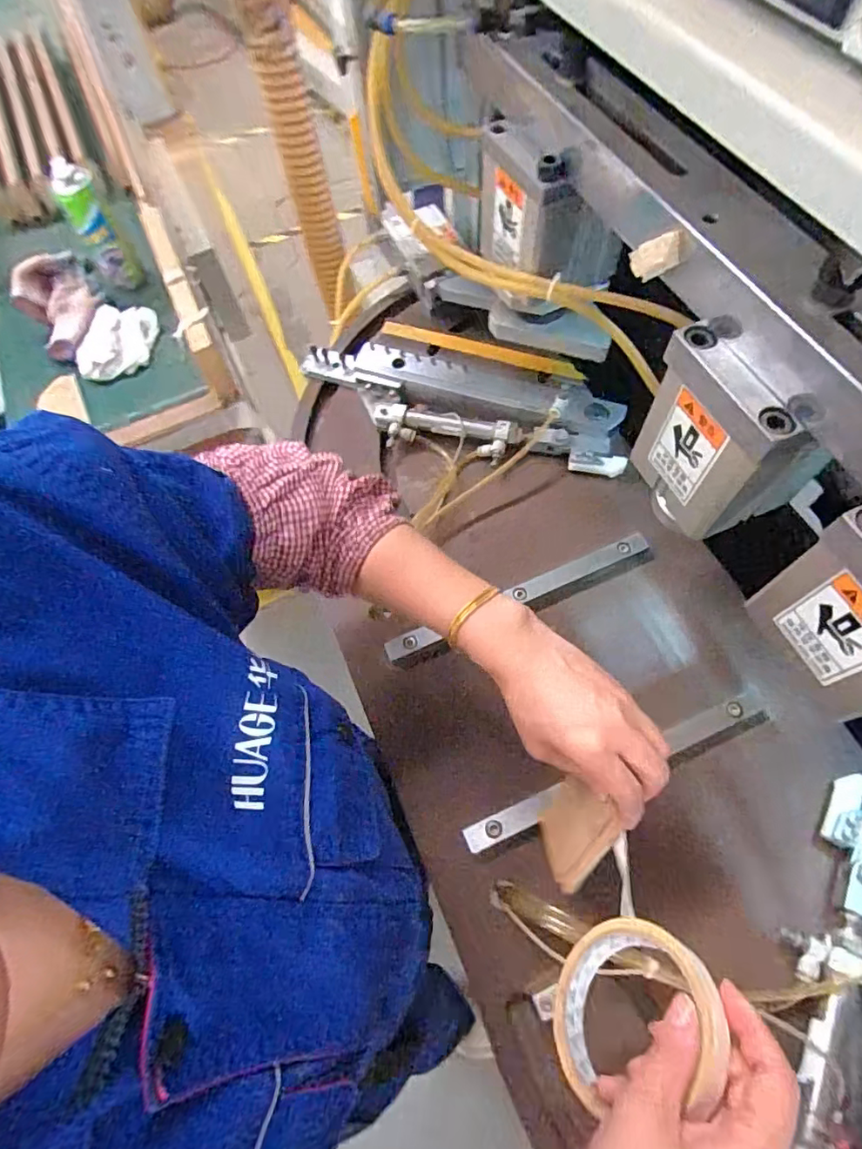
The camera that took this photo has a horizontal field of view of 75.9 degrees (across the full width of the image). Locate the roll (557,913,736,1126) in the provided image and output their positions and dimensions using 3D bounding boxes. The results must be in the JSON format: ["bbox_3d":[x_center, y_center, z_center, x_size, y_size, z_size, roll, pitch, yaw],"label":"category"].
[{"bbox_3d":[0.108,0.234,0.299,0.088,0.020,0.079,-26,33,27],"label":"roll"}]

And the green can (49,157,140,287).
[{"bbox_3d":[-0.525,-0.543,0.872,0.063,0.171,0.075,-32,67,-11],"label":"green can"}]

